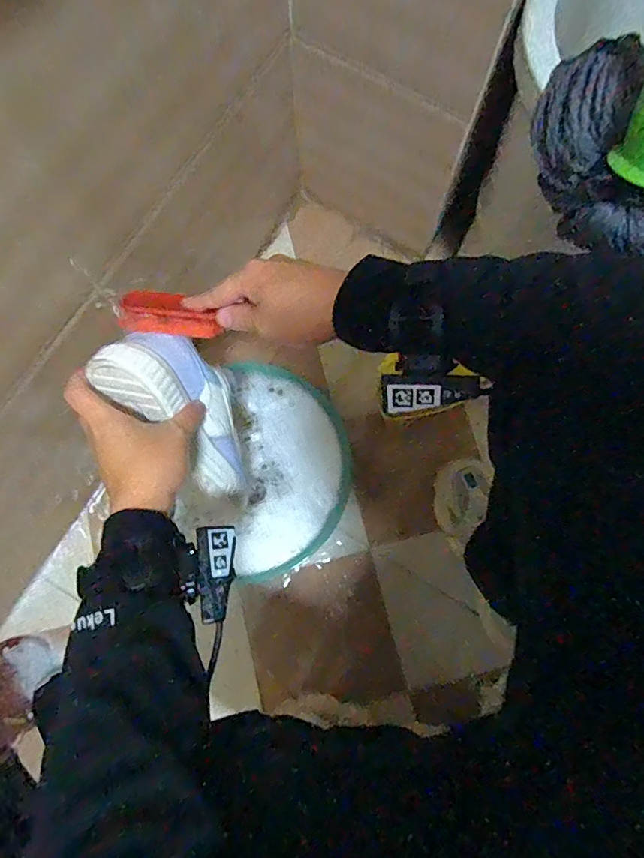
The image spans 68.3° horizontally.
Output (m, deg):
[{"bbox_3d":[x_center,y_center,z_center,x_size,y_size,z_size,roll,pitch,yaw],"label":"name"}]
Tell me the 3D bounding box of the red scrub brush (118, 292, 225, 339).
[{"bbox_3d":[-0.132,-0.100,0.418,0.085,0.023,0.031,11,77,-3],"label":"red scrub brush"}]

